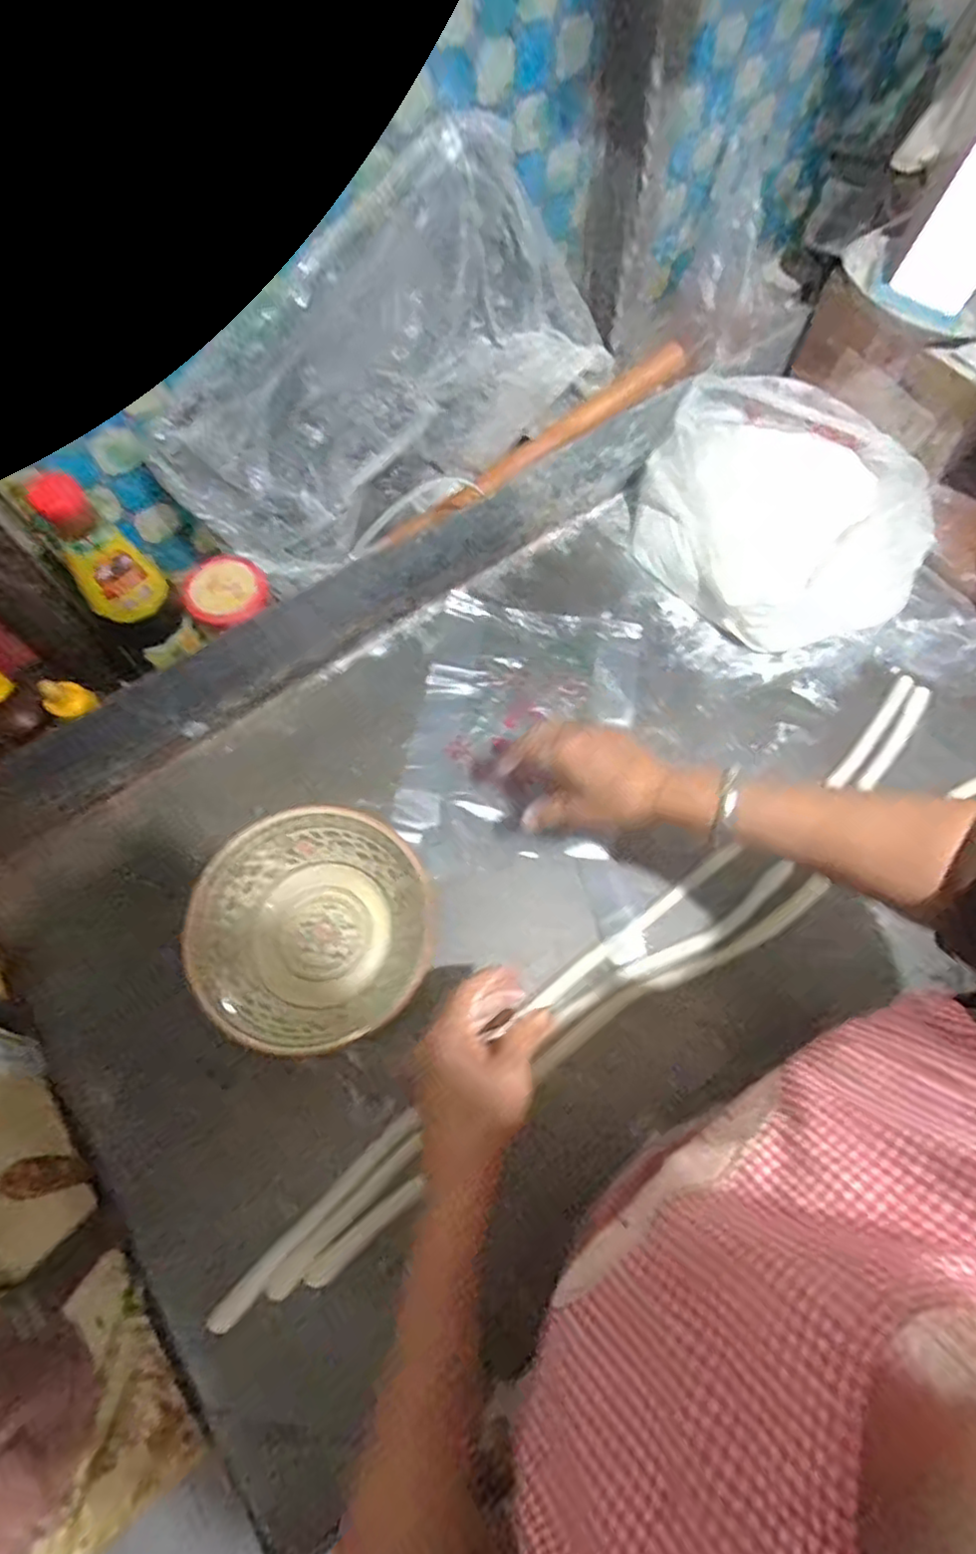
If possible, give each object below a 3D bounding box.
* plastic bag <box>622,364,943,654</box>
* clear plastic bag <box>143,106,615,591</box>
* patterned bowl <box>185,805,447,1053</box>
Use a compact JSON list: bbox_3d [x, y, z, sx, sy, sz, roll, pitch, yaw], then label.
[{"bbox_3d":[0.309,-0.282,0.727,0.239,0.107,0.292,-34,72,-13],"label":"plastic bag"},{"bbox_3d":[-0.086,-0.344,0.608,0.400,0.232,0.088,-41,49,5],"label":"clear plastic bag"},{"bbox_3d":[-0.148,0.129,0.579,0.192,0.064,0.198,0,68,0],"label":"patterned bowl"}]

